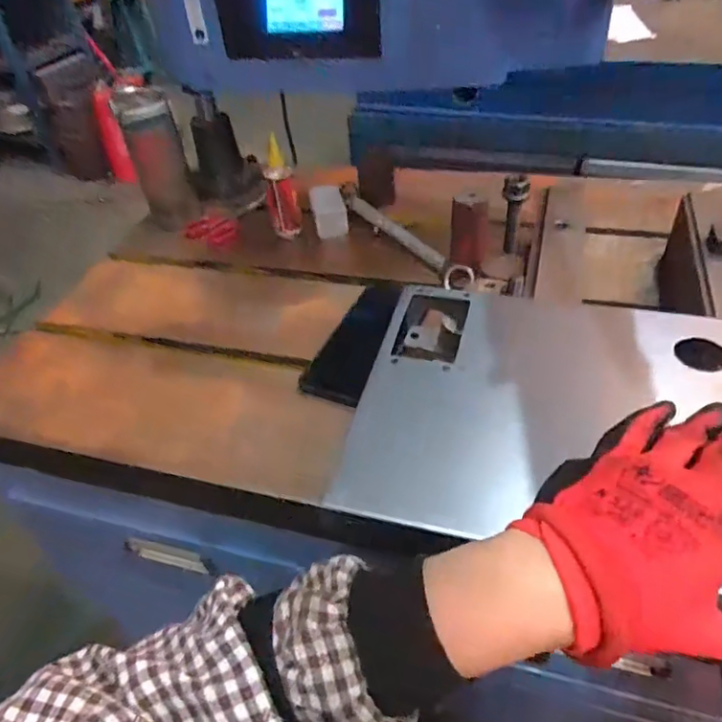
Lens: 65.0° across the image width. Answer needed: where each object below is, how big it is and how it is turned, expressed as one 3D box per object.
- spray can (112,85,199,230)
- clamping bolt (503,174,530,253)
[{"bbox_3d":[-0.292,-0.292,0.832,0.068,0.190,0.062,-11,41,-4],"label":"spray can"},{"bbox_3d":[0.152,-0.145,0.564,0.024,0.085,0.018,6,43,15],"label":"clamping bolt"}]

